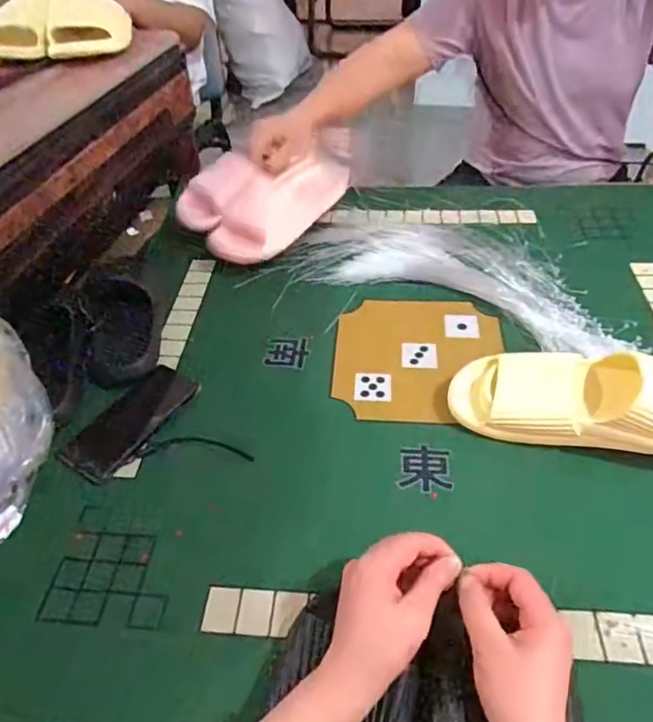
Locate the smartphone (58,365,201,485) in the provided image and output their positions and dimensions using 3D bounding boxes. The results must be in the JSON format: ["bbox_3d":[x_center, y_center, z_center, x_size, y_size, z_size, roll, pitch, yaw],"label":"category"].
[{"bbox_3d":[-0.223,0.067,0.642,0.071,0.010,0.161,24,51,24],"label":"smartphone"}]

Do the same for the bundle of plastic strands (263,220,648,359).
[{"bbox_3d":[0.176,-0.132,0.792,0.477,0.022,0.210,20,49,21],"label":"bundle of plastic strands"}]

